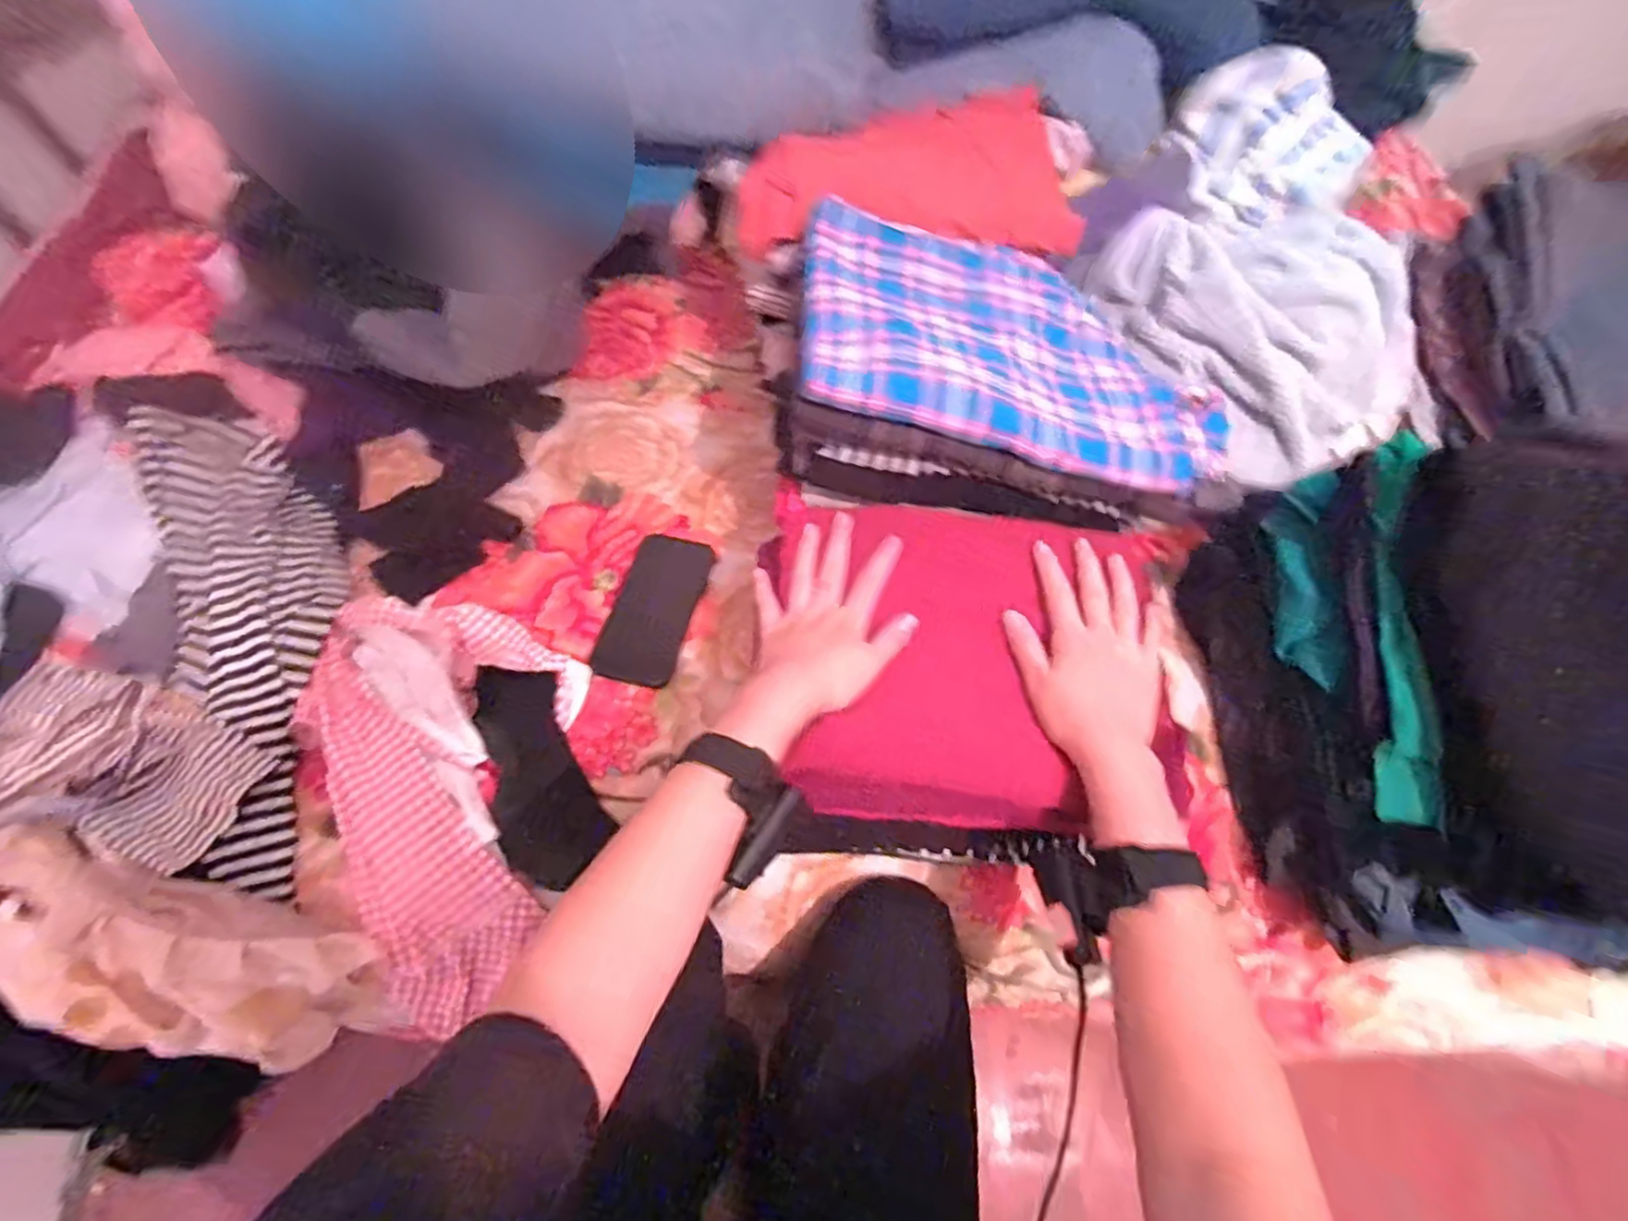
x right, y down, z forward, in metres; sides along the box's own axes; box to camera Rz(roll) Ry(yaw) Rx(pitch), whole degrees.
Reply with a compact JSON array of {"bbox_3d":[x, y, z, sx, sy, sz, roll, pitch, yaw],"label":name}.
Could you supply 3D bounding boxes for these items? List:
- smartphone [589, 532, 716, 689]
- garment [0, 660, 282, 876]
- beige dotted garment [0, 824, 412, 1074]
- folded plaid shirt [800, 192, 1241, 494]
[{"bbox_3d":[-0.157,-0.003,0.686,0.076,0.008,0.159,18,67,-4],"label":"smartphone"},{"bbox_3d":[-0.549,0.115,0.539,0.207,0.036,0.154,1,60,0],"label":"garment"},{"bbox_3d":[-0.483,0.260,0.512,0.308,0.092,0.126,33,61,-17],"label":"beige dotted garment"},{"bbox_3d":[0.166,-0.232,0.597,0.347,0.025,0.275,9,54,-10],"label":"folded plaid shirt"}]

